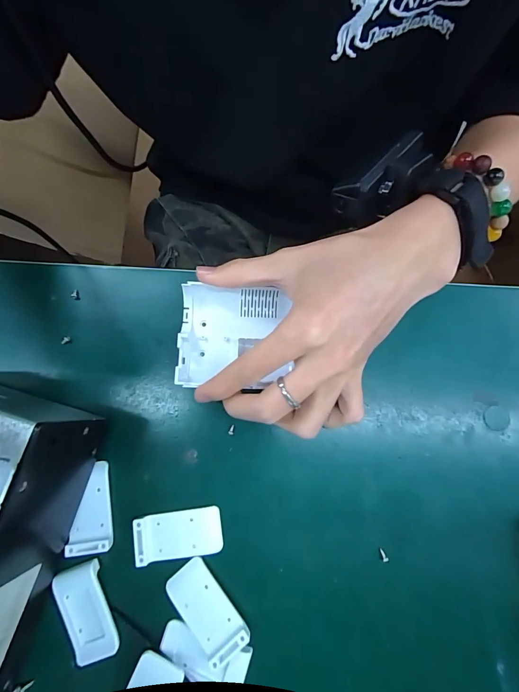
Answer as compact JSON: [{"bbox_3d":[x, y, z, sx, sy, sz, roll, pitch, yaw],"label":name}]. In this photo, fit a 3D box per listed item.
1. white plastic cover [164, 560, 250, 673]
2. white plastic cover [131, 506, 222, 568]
[{"bbox_3d":[-0.033,0.163,0.206,0.029,0.011,0.054,-42,81,-6],"label":"white plastic cover"},{"bbox_3d":[-0.053,0.123,0.218,0.055,0.006,0.028,-8,79,0],"label":"white plastic cover"}]

